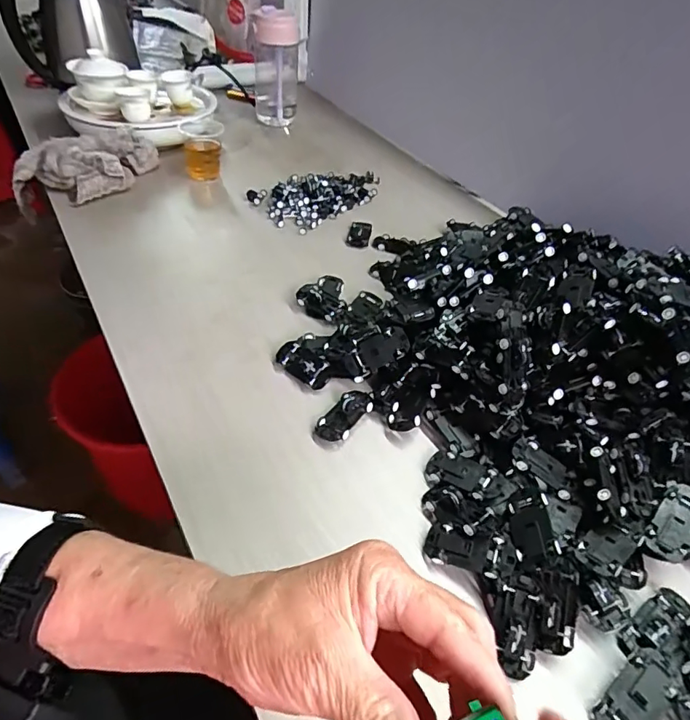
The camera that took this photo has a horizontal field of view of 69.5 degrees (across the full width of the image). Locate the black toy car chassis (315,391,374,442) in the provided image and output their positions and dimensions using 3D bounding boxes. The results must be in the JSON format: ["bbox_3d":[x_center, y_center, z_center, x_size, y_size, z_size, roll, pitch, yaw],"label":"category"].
[{"bbox_3d":[0.000,0.050,0.460,0.032,0.016,0.063,30,49,22],"label":"black toy car chassis"}]

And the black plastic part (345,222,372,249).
[{"bbox_3d":[0.019,-0.178,0.700,0.032,0.006,0.059,9,46,5],"label":"black plastic part"}]

